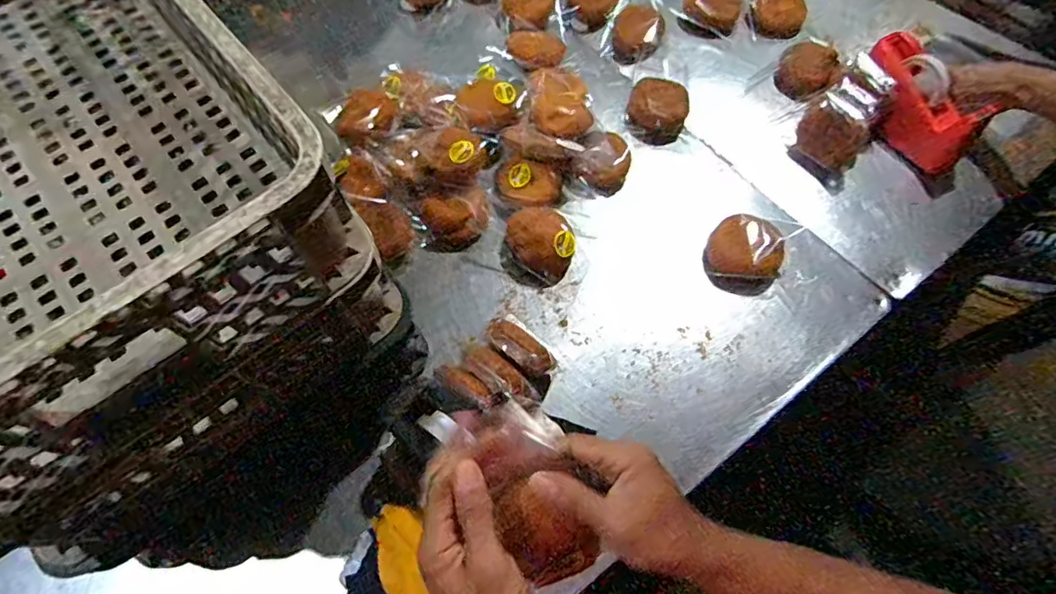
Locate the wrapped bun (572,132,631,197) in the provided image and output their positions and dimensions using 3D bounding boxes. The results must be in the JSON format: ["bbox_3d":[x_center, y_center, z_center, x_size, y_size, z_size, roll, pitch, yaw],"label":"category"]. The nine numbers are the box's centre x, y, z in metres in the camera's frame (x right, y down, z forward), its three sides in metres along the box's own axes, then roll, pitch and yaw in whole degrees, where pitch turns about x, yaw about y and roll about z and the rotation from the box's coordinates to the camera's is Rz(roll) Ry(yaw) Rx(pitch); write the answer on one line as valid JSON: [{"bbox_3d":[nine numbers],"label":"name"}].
[{"bbox_3d":[0.115,-0.210,0.834,0.082,0.054,0.092,19,65,10],"label":"wrapped bun"}]

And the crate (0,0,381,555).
[{"bbox_3d":[-0.480,-0.149,0.482,0.402,0.154,0.612,-39,71,-16],"label":"crate"}]

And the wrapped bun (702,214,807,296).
[{"bbox_3d":[0.302,-0.060,0.764,0.105,0.049,0.112,30,68,15],"label":"wrapped bun"}]

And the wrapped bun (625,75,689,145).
[{"bbox_3d":[0.207,-0.298,0.874,0.092,0.047,0.101,-1,63,1],"label":"wrapped bun"}]

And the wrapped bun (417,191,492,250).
[{"bbox_3d":[-0.104,-0.109,0.798,0.100,0.043,0.092,-1,63,1],"label":"wrapped bun"}]

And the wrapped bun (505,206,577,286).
[{"bbox_3d":[0.023,-0.082,0.773,0.094,0.053,0.105,-42,70,-18],"label":"wrapped bun"}]

